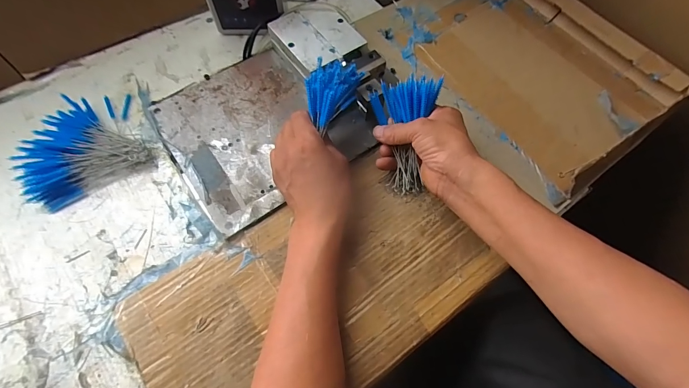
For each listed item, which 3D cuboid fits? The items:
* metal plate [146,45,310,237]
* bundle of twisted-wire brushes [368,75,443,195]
[{"bbox_3d":[-0.125,-0.084,0.446,0.195,0.006,0.227,-32,70,-15],"label":"metal plate"},{"bbox_3d":[0.072,-0.068,0.406,0.070,0.041,0.133,-4,107,-2],"label":"bundle of twisted-wire brushes"}]

